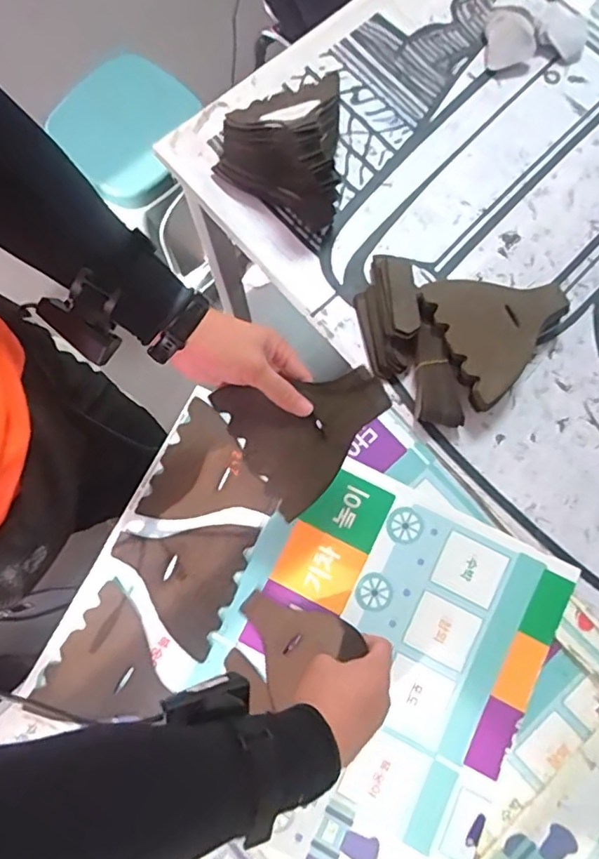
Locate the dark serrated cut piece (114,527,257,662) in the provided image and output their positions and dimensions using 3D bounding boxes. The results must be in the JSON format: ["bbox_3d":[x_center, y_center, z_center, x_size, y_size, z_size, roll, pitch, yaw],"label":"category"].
[{"bbox_3d":[-0.137,0.155,0.617,0.136,0.006,0.138,22,81,6],"label":"dark serrated cut piece"}]

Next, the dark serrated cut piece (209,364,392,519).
[{"bbox_3d":[0.012,-0.004,0.535,0.144,0.020,0.134,-30,105,13],"label":"dark serrated cut piece"}]

